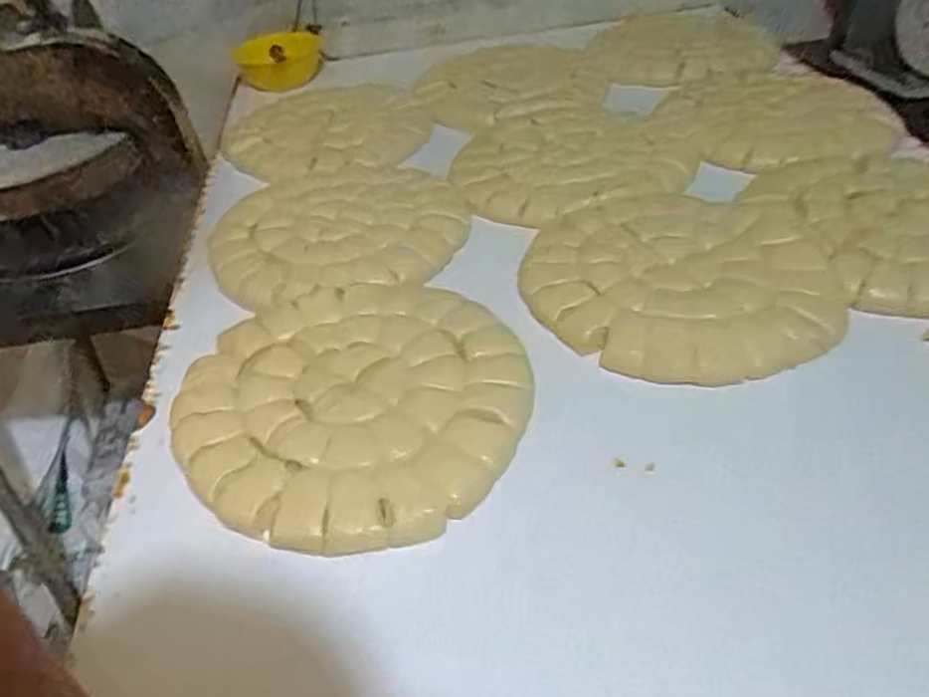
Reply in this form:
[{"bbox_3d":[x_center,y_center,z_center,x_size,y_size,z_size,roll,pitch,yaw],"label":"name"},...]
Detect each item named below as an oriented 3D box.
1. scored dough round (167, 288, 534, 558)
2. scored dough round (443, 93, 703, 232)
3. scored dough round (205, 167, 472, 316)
[{"bbox_3d":[-0.104,0.052,0.655,0.319,0.024,0.307,-4,42,4],"label":"scored dough round"},{"bbox_3d":[0.162,-0.286,0.982,0.339,0.014,0.362,-4,42,4],"label":"scored dough round"},{"bbox_3d":[-0.159,-0.154,0.876,0.314,0.011,0.306,-3,44,3],"label":"scored dough round"}]

